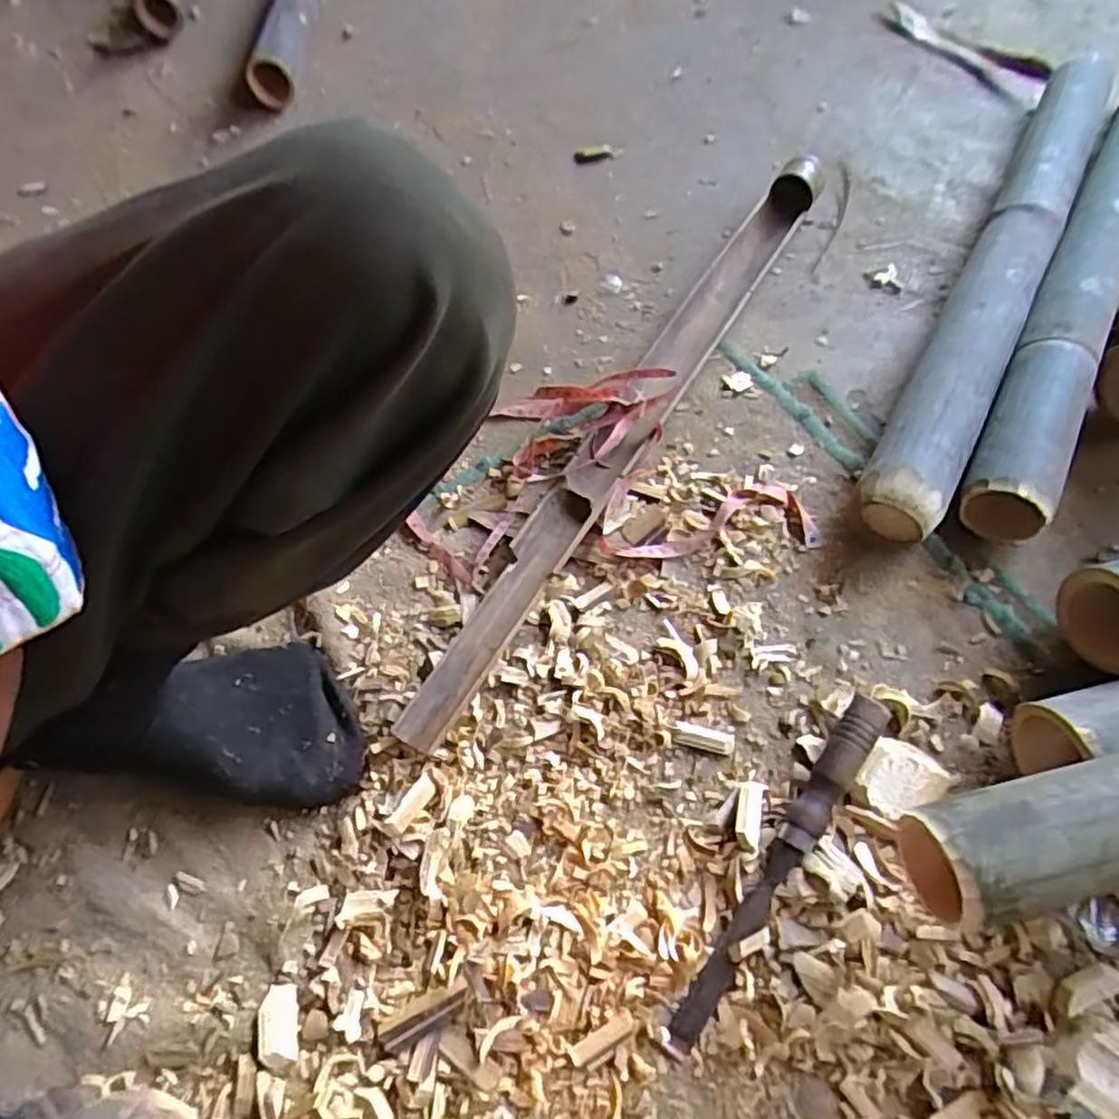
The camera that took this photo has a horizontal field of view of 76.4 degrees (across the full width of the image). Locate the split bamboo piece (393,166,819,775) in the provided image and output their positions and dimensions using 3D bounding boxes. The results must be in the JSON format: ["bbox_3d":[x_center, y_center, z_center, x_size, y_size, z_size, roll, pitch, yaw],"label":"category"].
[{"bbox_3d":[0.070,-0.132,0.611,0.047,0.044,0.666,28,67,17],"label":"split bamboo piece"}]

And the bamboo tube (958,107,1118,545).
[{"bbox_3d":[0.494,-0.279,0.660,0.071,0.063,0.652,27,66,17],"label":"bamboo tube"}]

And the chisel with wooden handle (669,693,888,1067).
[{"bbox_3d":[0.135,0.188,0.436,0.022,0.035,0.238,32,68,19],"label":"chisel with wooden handle"}]

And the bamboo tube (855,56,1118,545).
[{"bbox_3d":[0.406,-0.264,0.656,0.065,0.065,0.636,26,66,17],"label":"bamboo tube"}]

